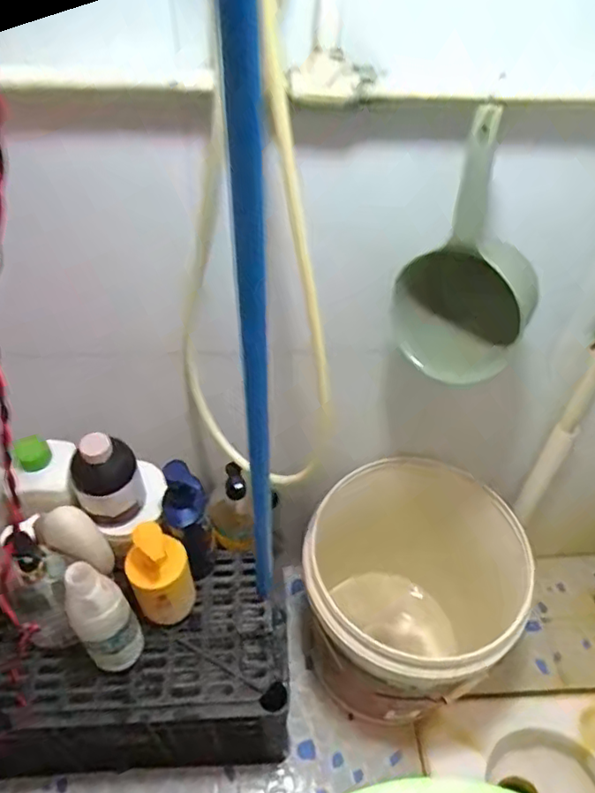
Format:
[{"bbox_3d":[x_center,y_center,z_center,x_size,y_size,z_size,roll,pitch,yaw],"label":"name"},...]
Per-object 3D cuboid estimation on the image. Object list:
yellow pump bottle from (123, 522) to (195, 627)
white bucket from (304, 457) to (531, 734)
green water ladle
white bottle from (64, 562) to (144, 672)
[{"bbox_3d":[-0.180,0.244,0.788,0.072,0.183,0.076,1,48,-1],"label":"yellow pump bottle"},{"bbox_3d":[0.147,0.334,0.960,0.281,0.409,0.314,0,48,-2],"label":"white bucket"},{"bbox_3d":[0.179,-0.137,0.597,0.138,0.256,0.088,19,50,15],"label":"green water ladle"},{"bbox_3d":[-0.228,0.277,0.718,0.057,0.223,0.051,4,48,2],"label":"white bottle"}]

